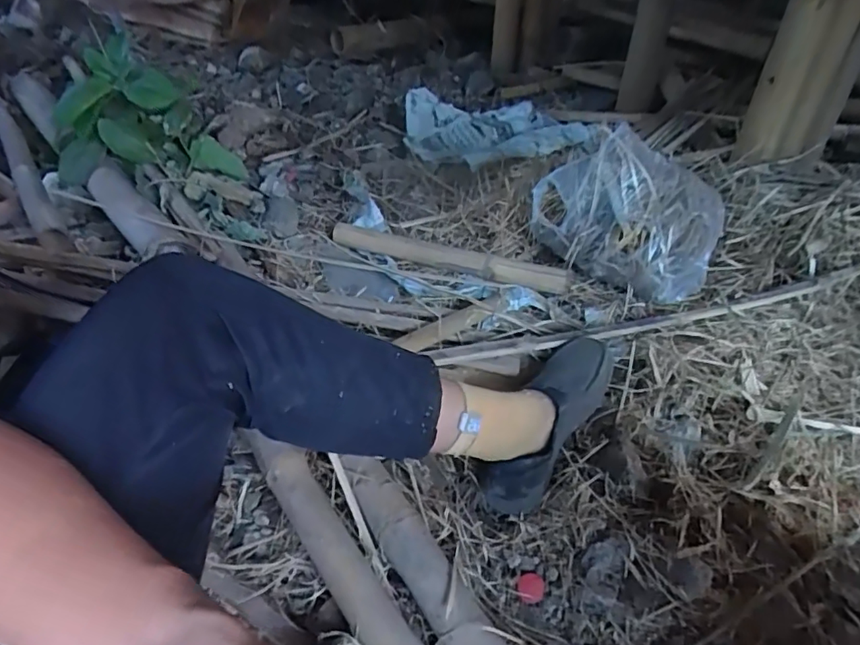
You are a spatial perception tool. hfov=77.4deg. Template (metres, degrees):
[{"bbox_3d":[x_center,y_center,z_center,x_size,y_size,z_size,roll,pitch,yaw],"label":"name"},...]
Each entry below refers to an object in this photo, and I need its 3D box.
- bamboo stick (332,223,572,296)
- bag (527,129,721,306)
[{"bbox_3d":[0.022,-0.119,0.961,0.451,0.031,0.045,18,43,17],"label":"bamboo stick"},{"bbox_3d":[0.337,-0.194,0.901,0.294,0.193,0.171,29,46,27],"label":"bag"}]

